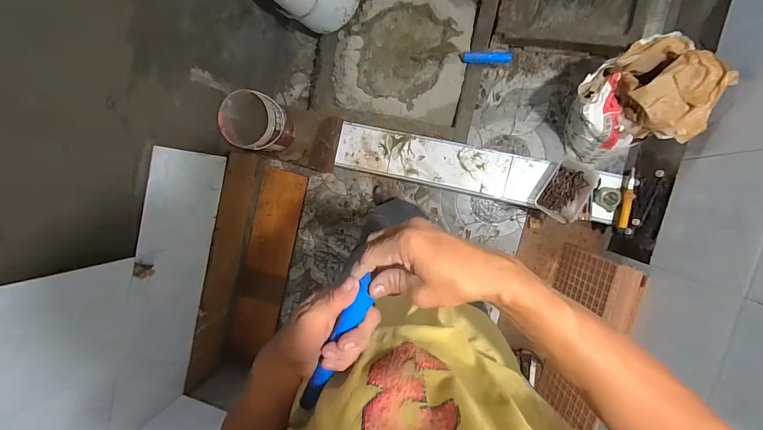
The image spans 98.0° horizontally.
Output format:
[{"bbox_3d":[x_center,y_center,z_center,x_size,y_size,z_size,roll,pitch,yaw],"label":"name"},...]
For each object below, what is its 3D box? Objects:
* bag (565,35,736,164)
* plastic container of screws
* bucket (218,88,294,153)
[{"bbox_3d":[0.681,-0.297,0.943,0.276,0.356,0.224,43,97,4],"label":"bag"},{"bbox_3d":[0.582,-0.074,1.033,0.132,0.062,0.178,29,95,5],"label":"plastic container of screws"},{"bbox_3d":[-0.425,-0.313,1.149,0.191,0.168,0.190,10,93,7],"label":"bucket"}]

